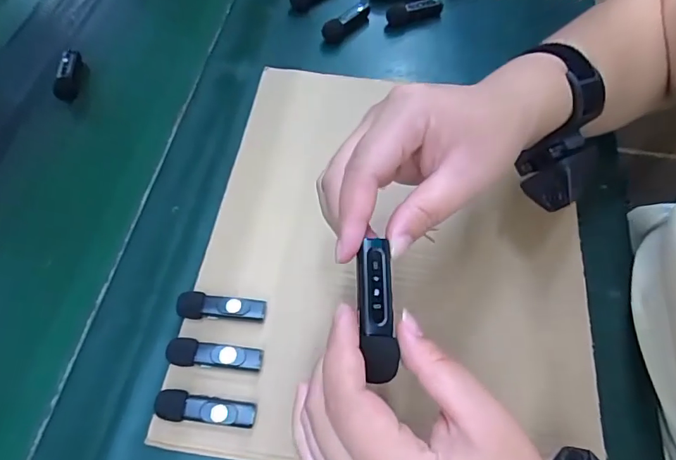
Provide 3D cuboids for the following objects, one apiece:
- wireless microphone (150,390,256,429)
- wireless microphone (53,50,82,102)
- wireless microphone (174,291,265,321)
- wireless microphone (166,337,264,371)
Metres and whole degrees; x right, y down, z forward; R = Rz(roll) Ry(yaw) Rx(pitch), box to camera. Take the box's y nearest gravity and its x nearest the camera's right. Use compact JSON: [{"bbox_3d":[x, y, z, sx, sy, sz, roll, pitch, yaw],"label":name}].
[{"bbox_3d":[-0.086,0.118,0.296,0.064,0.017,0.018,6,63,2],"label":"wireless microphone"},{"bbox_3d":[-0.280,-0.162,0.466,0.019,0.022,0.056,-3,63,-2],"label":"wireless microphone"},{"bbox_3d":[-0.085,0.057,0.330,0.062,0.019,0.018,2,63,0],"label":"wireless microphone"},{"bbox_3d":[-0.085,0.088,0.313,0.065,0.018,0.017,6,63,2],"label":"wireless microphone"}]

